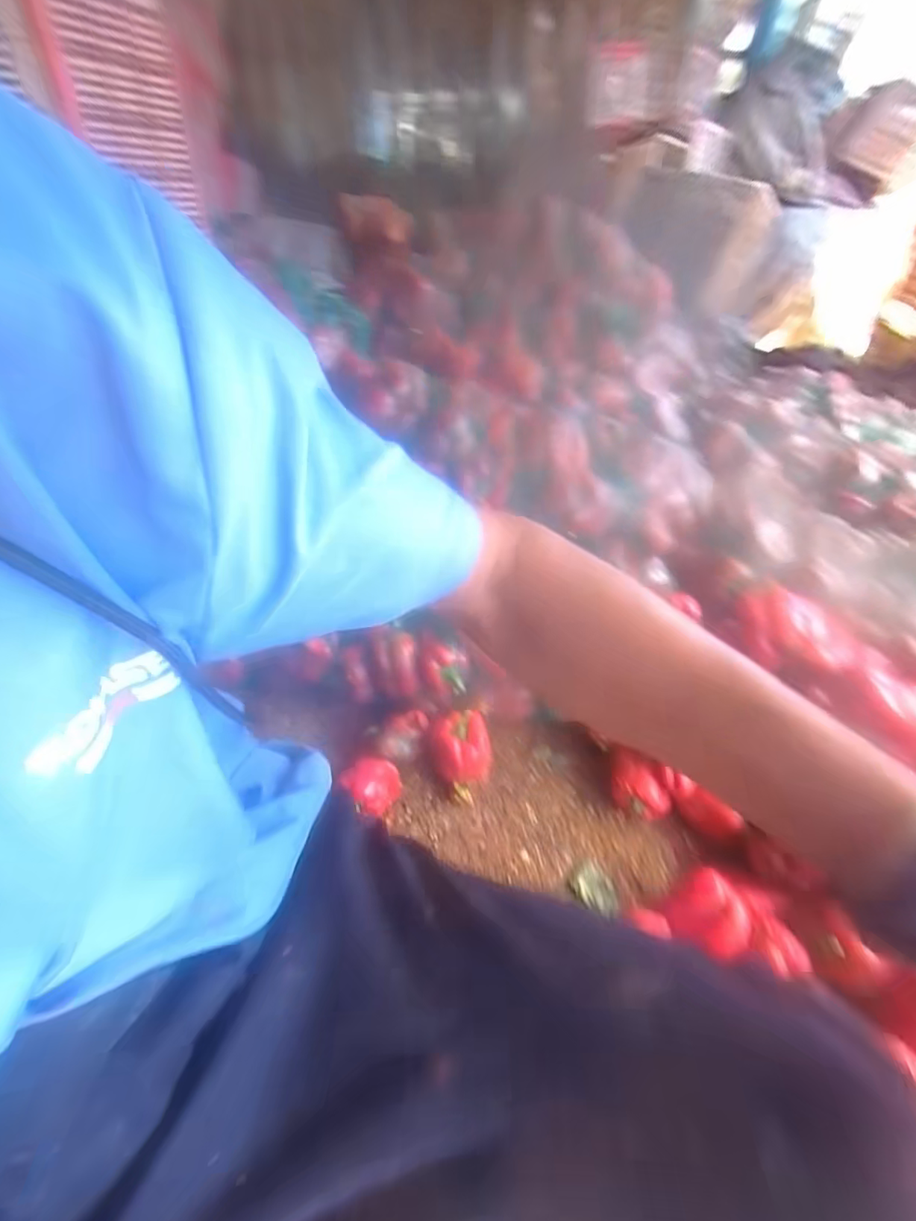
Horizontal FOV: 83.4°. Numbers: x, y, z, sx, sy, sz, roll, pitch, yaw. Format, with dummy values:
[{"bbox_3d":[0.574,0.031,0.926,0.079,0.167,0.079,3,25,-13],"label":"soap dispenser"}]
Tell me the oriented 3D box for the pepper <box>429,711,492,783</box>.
[{"bbox_3d":[0.003,0.206,0.802,0.096,0.075,0.092,3,40,1],"label":"pepper"}]

